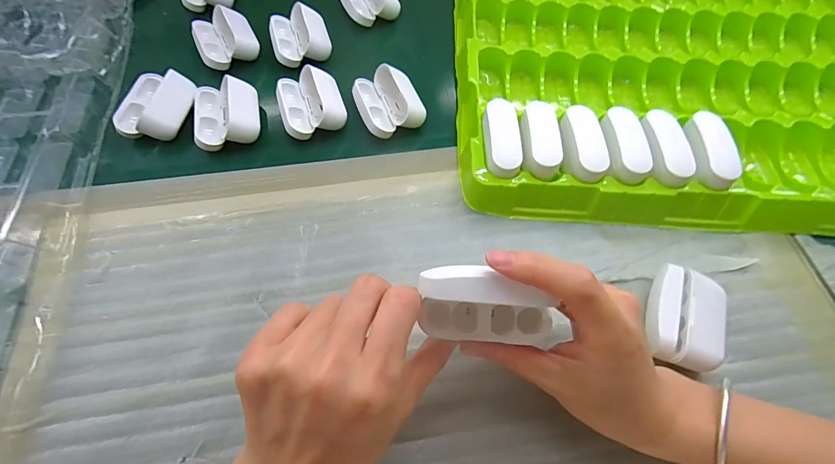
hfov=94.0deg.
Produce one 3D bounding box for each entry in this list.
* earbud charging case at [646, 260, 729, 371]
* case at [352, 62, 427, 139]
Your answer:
[{"bbox_3d":[0.173,0.057,0.254,0.046,0.022,0.063,20,64,9],"label":"earbud charging case"},{"bbox_3d":[-0.026,-0.115,0.346,0.053,0.033,0.063,-19,65,-10],"label":"case"}]

